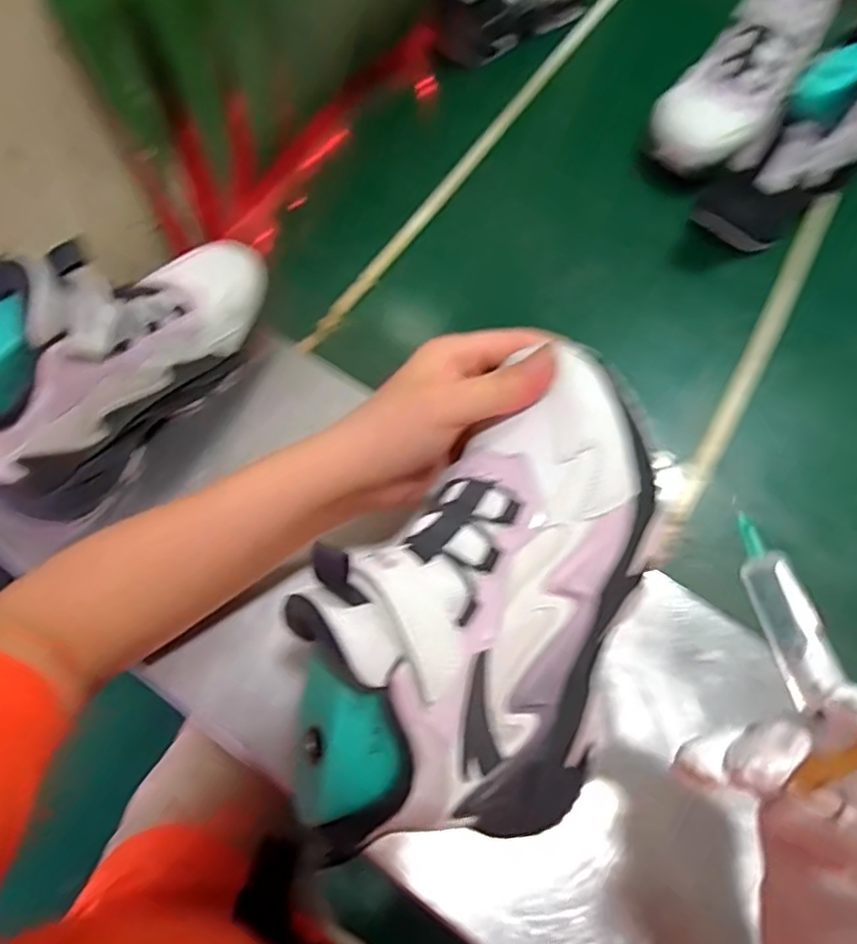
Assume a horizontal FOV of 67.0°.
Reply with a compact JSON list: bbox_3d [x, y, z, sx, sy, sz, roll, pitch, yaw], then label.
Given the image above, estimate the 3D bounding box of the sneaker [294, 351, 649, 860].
[{"bbox_3d":[0.025,0.056,0.299,0.131,0.089,0.220,15,66,6],"label":"sneaker"}]

